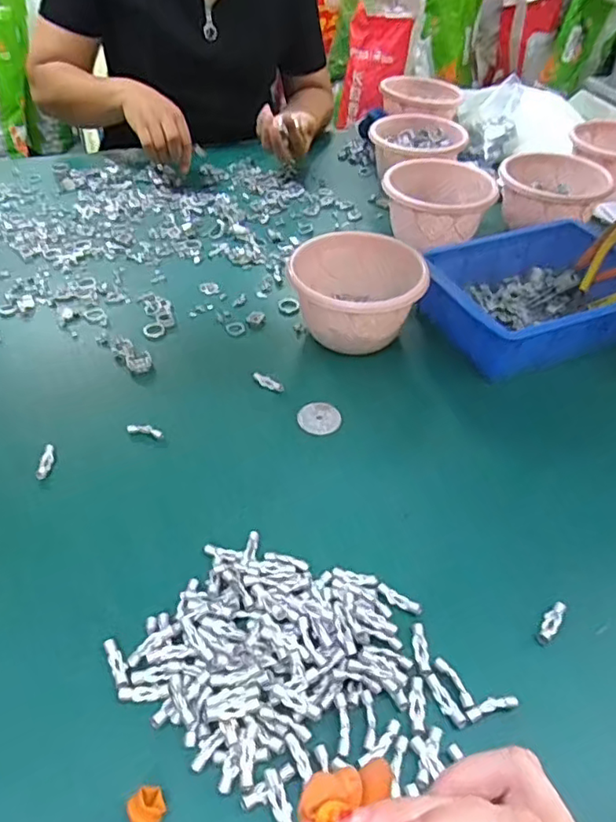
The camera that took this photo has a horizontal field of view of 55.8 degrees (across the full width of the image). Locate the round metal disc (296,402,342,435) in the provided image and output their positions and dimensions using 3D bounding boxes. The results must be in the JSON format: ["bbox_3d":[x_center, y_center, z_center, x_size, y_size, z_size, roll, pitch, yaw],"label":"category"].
[{"bbox_3d":[0.012,0.007,0.582,0.043,0.005,0.038,-20,48,-21],"label":"round metal disc"}]

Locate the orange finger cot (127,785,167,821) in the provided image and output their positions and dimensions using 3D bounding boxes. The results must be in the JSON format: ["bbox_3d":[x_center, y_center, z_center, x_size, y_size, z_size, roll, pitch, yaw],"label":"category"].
[{"bbox_3d":[-0.093,0.230,0.337,0.020,0.014,0.019,1,44,-1],"label":"orange finger cot"}]

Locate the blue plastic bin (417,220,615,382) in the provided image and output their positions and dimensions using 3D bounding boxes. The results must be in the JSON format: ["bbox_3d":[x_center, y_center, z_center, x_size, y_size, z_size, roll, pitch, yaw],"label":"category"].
[{"bbox_3d":[0.266,-0.134,0.681,0.251,0.072,0.182,-17,47,-19],"label":"blue plastic bin"}]

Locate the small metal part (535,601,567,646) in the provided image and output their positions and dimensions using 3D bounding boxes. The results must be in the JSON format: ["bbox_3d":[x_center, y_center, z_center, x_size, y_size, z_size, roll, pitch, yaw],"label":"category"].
[{"bbox_3d":[0.180,0.157,0.430,0.012,0.011,0.036,28,49,24],"label":"small metal part"}]

